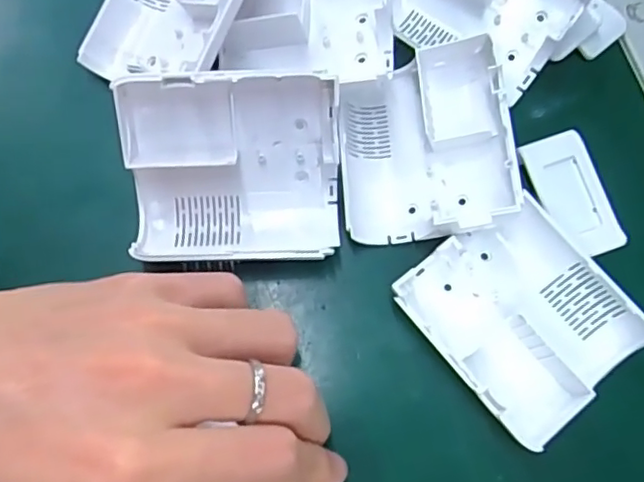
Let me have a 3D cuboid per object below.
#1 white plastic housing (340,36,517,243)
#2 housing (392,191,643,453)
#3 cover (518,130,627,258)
[{"bbox_3d":[0.041,-0.041,0.253,0.066,0.029,0.077,-5,73,-3],"label":"white plastic housing"},{"bbox_3d":[0.078,0.029,0.240,0.069,0.020,0.078,-39,78,-11],"label":"housing"},{"bbox_3d":[0.108,-0.020,0.261,0.030,0.004,0.053,-14,74,-5],"label":"cover"}]

